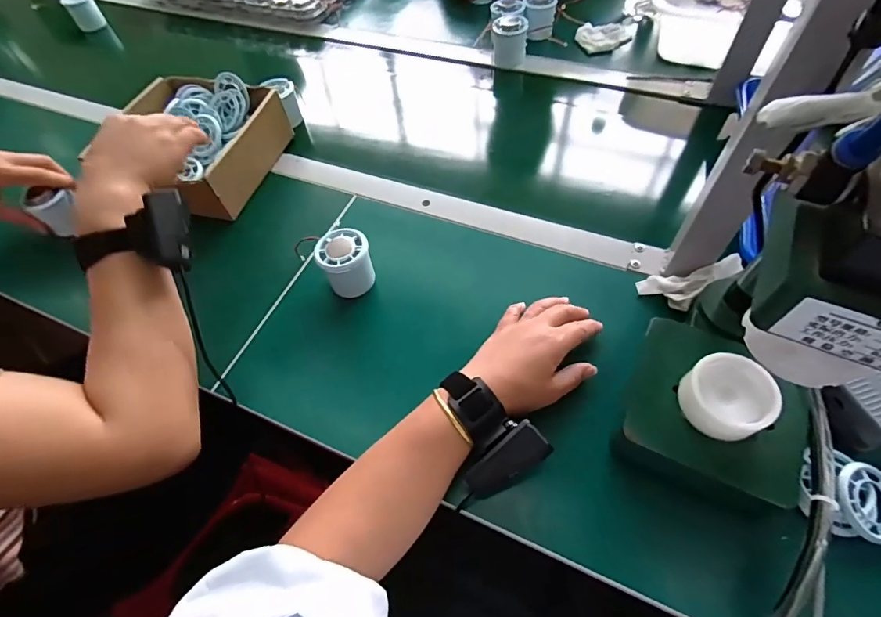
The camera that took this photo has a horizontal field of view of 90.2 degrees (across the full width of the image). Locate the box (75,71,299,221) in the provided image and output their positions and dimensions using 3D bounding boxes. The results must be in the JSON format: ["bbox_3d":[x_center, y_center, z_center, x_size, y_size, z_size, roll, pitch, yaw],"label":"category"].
[{"bbox_3d":[-0.335,-0.232,0.602,0.203,0.069,0.211,14,59,13],"label":"box"}]

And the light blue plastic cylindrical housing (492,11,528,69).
[{"bbox_3d":[0.111,-0.430,0.704,0.054,0.061,0.044,6,58,8],"label":"light blue plastic cylindrical housing"}]

